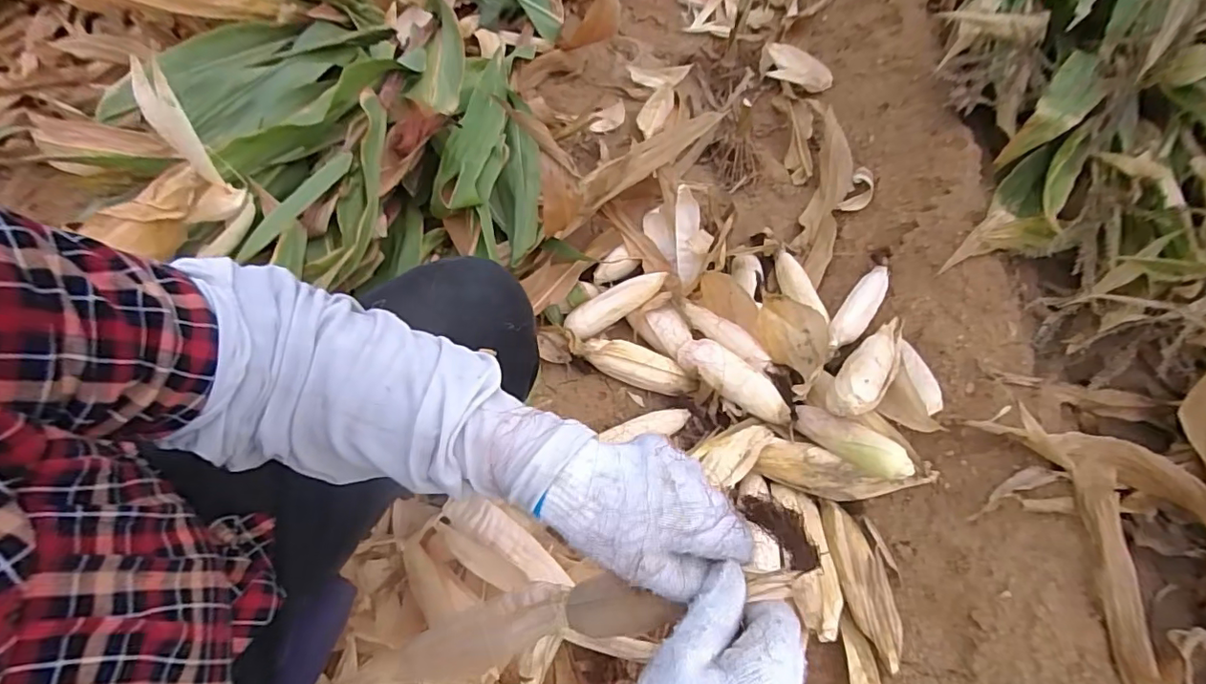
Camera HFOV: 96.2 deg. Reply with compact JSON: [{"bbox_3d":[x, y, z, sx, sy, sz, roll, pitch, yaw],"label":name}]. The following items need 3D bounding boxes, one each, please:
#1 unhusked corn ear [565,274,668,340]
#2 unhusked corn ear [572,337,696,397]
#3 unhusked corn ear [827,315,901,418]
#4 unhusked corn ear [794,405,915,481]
[{"bbox_3d":[0.025,-0.070,0.946,0.195,0.044,0.056,-29,64,-3],"label":"unhusked corn ear"},{"bbox_3d":[0.057,0.039,0.915,0.206,0.055,0.050,18,60,7],"label":"unhusked corn ear"},{"bbox_3d":[0.428,0.033,0.857,0.070,0.051,0.250,37,52,17],"label":"unhusked corn ear"},{"bbox_3d":[0.359,0.145,0.795,0.047,0.049,0.185,-33,33,-20],"label":"unhusked corn ear"}]

